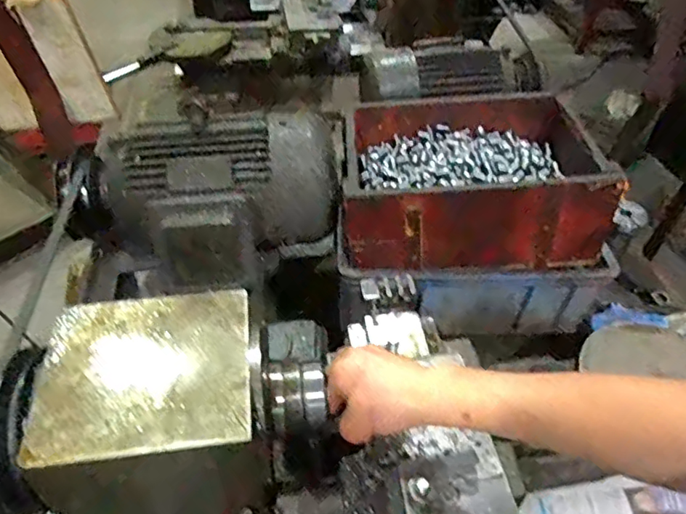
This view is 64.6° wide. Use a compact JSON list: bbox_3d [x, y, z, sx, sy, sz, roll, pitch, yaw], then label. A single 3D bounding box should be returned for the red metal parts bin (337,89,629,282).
[{"bbox_3d":[0.187,-0.109,0.809,0.362,0.160,0.274,2,45,1],"label":"red metal parts bin"}]

